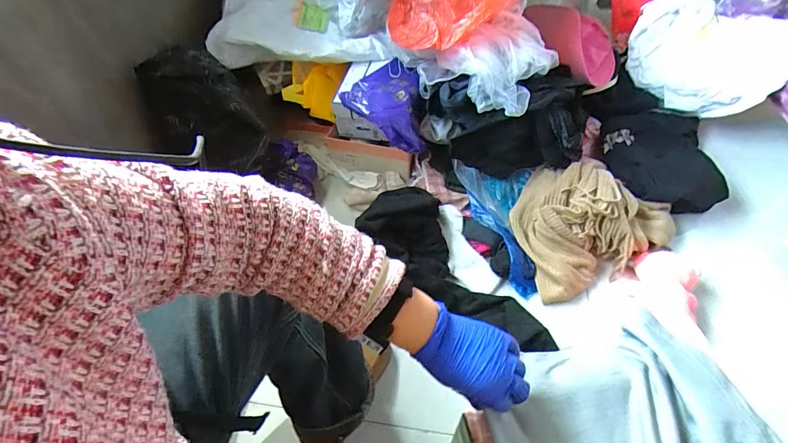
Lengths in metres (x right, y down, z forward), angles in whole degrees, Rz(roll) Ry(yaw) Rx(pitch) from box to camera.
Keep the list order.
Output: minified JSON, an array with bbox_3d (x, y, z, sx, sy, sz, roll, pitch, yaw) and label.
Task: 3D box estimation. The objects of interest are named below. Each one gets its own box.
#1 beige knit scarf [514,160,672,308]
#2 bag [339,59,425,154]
[{"bbox_3d":[0.487,-0.013,0.937,0.365,0.140,0.310,-13,54,-5],"label":"beige knit scarf"},{"bbox_3d":[-0.028,-0.307,1.030,0.214,0.104,0.249,-5,54,1],"label":"bag"}]

